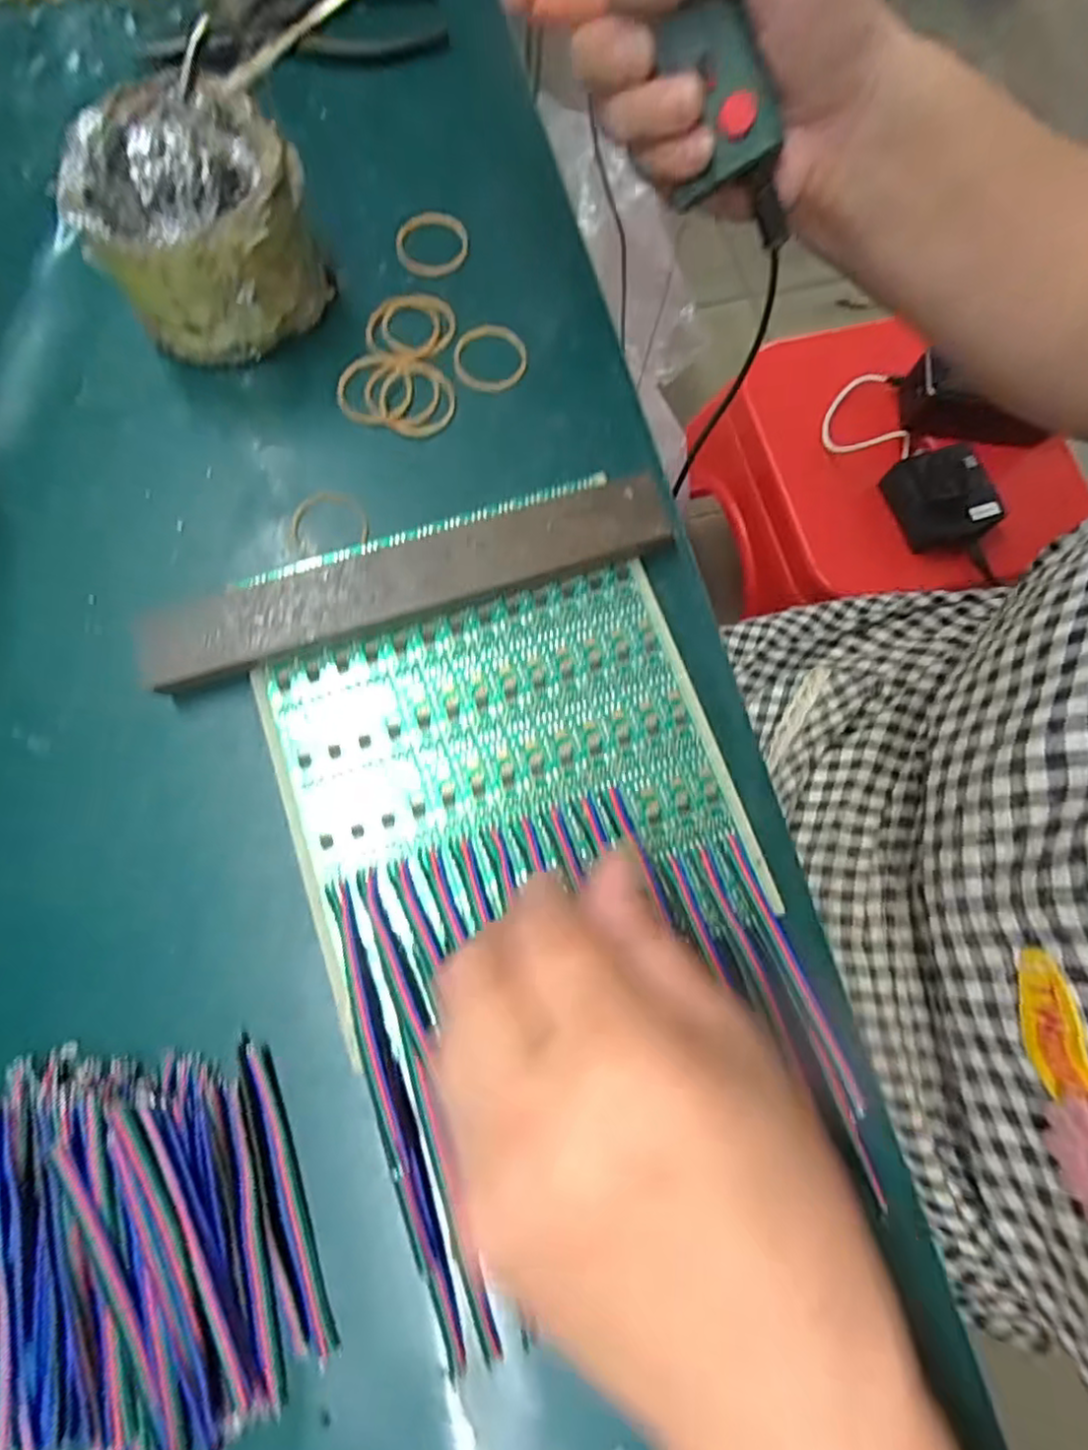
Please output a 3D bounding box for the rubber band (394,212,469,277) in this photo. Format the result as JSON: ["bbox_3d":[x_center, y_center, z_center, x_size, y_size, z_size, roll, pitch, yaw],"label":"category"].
[{"bbox_3d":[-0.053,-0.226,0.311,0.034,0.004,0.034,-4,77,-2],"label":"rubber band"}]

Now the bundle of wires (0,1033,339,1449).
[{"bbox_3d":[-0.131,0.164,0.216,0.092,0.020,0.125,-19,78,-5],"label":"bundle of wires"}]

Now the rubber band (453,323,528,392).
[{"bbox_3d":[-0.024,-0.167,0.300,0.033,0.004,0.033,-2,77,-2],"label":"rubber band"}]

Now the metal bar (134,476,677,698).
[{"bbox_3d":[-0.052,-0.055,0.266,0.205,0.020,0.032,-17,78,-5],"label":"metal bar"}]

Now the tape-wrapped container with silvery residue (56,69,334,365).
[{"bbox_3d":[-0.140,-0.207,0.274,0.082,0.064,0.083,0,77,-1],"label":"tape-wrapped container with silvery residue"}]

